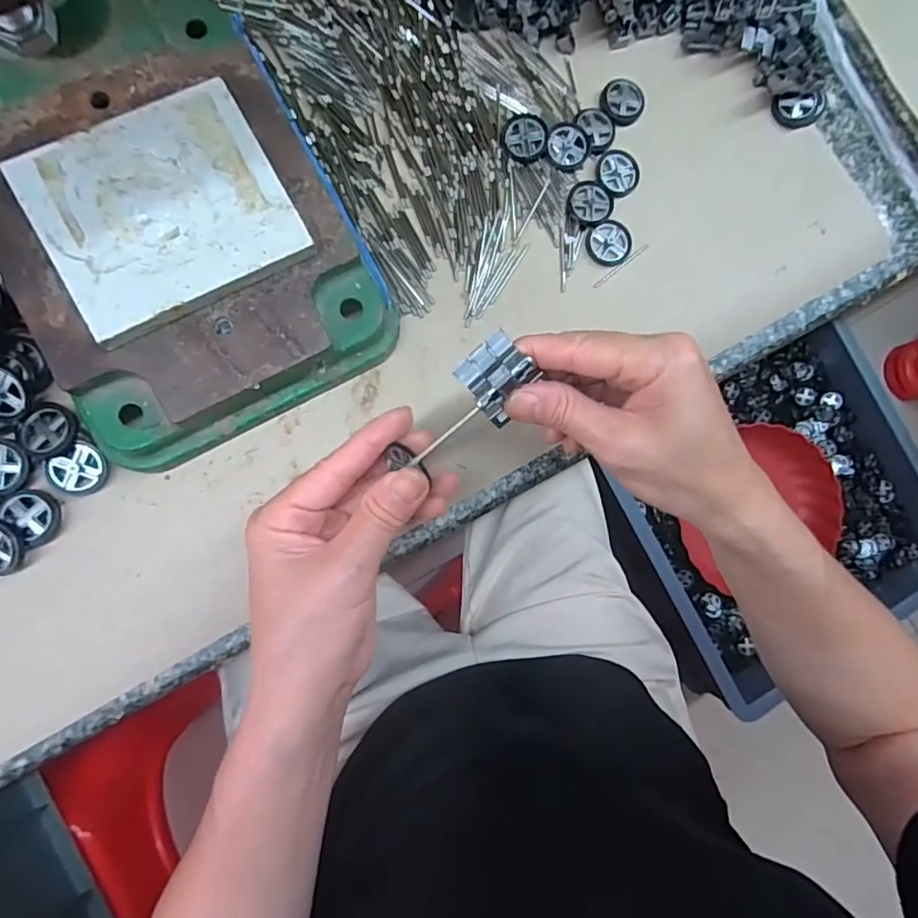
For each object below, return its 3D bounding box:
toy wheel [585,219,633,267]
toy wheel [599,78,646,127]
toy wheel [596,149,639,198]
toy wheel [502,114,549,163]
[{"bbox_3d":[0.091,-0.131,0.339,0.026,0.004,0.028,0,87,-8],"label":"toy wheel"},{"bbox_3d":[0.102,-0.222,0.351,0.028,0.006,0.028,0,87,-8],"label":"toy wheel"},{"bbox_3d":[0.097,-0.176,0.345,0.026,0.004,0.028,0,87,-8],"label":"toy wheel"},{"bbox_3d":[0.039,-0.191,0.334,0.025,0.007,0.027,0,87,-8],"label":"toy wheel"}]

